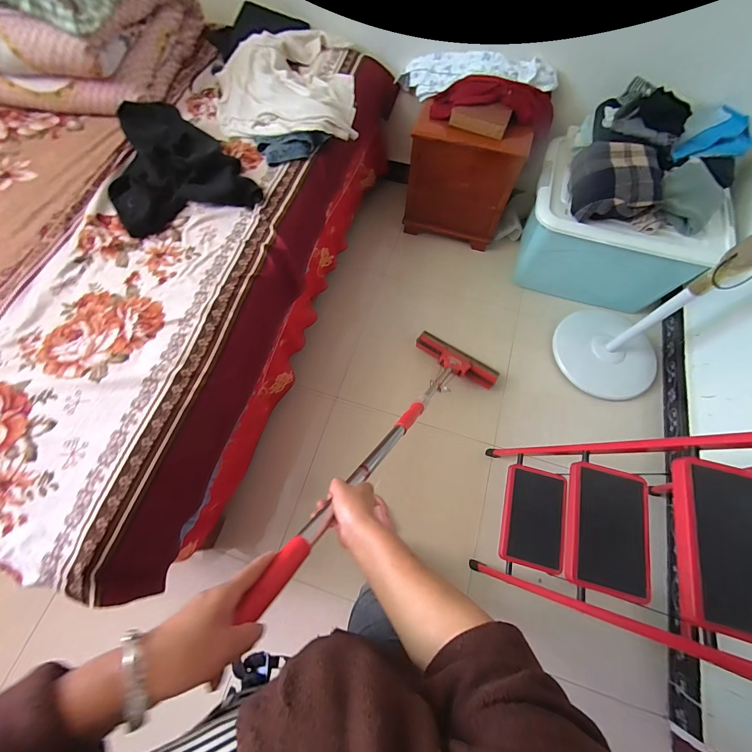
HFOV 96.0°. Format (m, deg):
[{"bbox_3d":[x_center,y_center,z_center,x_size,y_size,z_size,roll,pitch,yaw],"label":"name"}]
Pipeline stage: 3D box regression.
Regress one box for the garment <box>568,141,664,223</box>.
[{"bbox_3d":[0.767,-0.619,1.087,0.248,0.129,0.208,11,69,3],"label":"garment"}]

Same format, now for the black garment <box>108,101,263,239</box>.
[{"bbox_3d":[-0.576,-0.577,0.931,0.347,0.103,0.401,-34,73,-14],"label":"black garment"}]

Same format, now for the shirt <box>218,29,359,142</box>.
[{"bbox_3d":[-0.294,-0.942,1.080,0.441,0.058,0.525,-11,70,-5],"label":"shirt"}]

